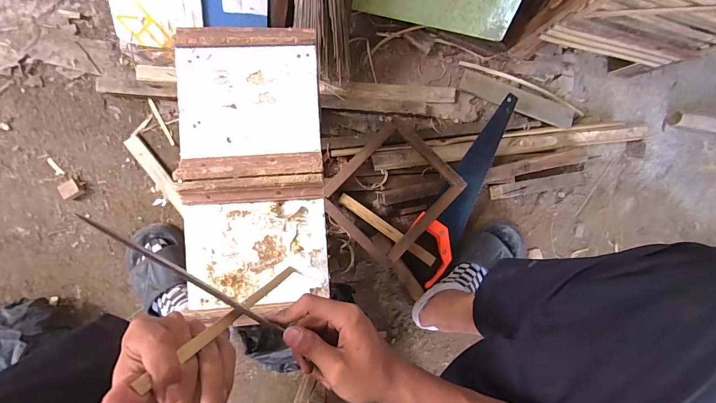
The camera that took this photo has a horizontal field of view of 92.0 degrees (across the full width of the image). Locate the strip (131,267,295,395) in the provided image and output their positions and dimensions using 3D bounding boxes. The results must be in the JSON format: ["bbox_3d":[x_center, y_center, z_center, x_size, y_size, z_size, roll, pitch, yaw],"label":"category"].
[{"bbox_3d":[-0.113,0.104,0.335,0.013,0.235,0.010,-23,92,15],"label":"strip"}]

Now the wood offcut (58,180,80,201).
[{"bbox_3d":[-0.583,-0.025,0.702,0.034,0.023,0.033,-35,93,-6],"label":"wood offcut"}]

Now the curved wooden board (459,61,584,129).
[{"bbox_3d":[0.369,-0.240,0.780,0.299,0.035,0.080,22,87,-6],"label":"curved wooden board"}]

